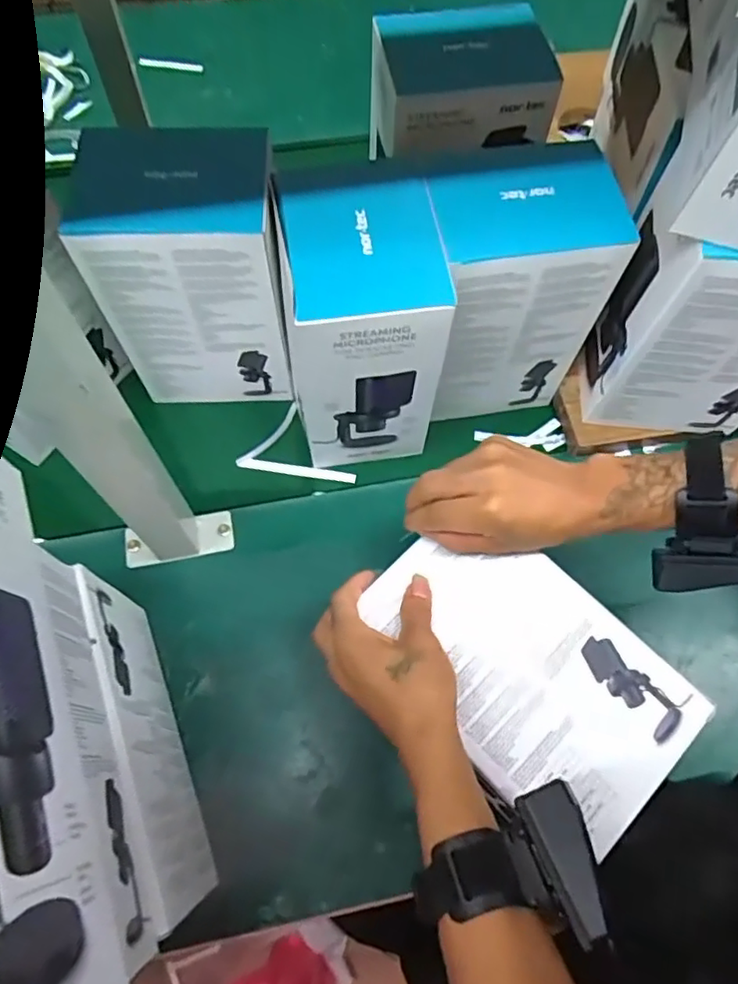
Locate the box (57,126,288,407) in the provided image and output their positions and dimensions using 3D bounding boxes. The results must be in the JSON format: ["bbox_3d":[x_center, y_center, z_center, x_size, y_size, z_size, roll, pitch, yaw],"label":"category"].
[{"bbox_3d":[-0.152,-0.190,0.557,0.145,0.220,0.109,-1,66,-2],"label":"box"}]

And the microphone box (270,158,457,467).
[{"bbox_3d":[-0.009,-0.132,0.541,0.120,0.230,0.124,-9,67,-5],"label":"microphone box"}]

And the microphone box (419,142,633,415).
[{"bbox_3d":[0.118,-0.177,0.564,0.143,0.220,0.110,-12,67,-7],"label":"microphone box"}]

